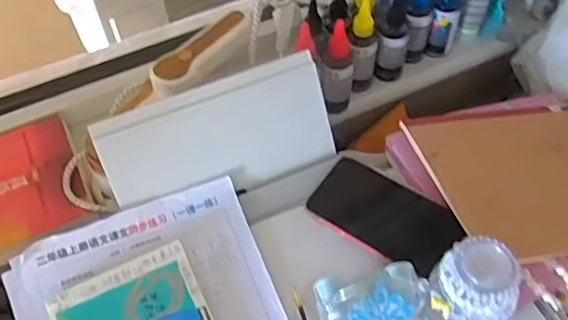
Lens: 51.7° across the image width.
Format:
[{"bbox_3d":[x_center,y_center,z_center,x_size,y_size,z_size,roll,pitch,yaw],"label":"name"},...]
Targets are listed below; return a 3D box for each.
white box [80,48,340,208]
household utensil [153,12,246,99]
[{"bbox_3d":[-0.061,-0.018,0.580,0.223,0.115,0.015,-22,20,-14],"label":"white box"},{"bbox_3d":[-0.090,-0.116,0.628,0.035,0.025,0.124,33,61,23],"label":"household utensil"}]

